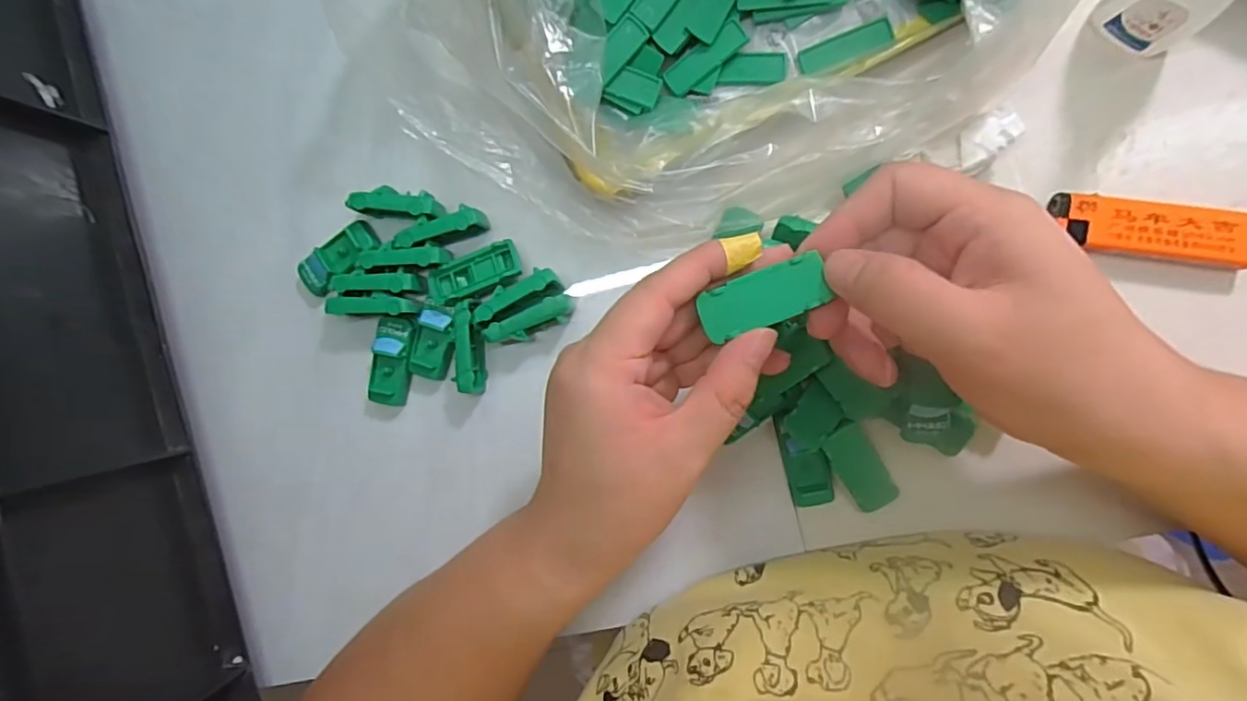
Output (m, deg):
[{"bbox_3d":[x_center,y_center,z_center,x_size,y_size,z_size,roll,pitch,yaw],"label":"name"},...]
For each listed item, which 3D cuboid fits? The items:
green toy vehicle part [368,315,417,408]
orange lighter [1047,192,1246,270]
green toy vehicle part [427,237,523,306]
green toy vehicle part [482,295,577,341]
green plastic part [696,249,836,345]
[{"bbox_3d":[-0.120,0.006,0.312,0.021,0.013,0.046,11,97,7],"label":"green toy vehicle part"},{"bbox_3d":[0.227,-0.051,0.259,0.079,0.015,0.024,9,96,7],"label":"orange lighter"},{"bbox_3d":[-0.074,-0.039,0.302,0.048,0.016,0.021,-20,92,9],"label":"green toy vehicle part"},{"bbox_3d":[-0.044,-0.014,0.296,0.044,0.023,0.013,-23,92,9],"label":"green toy vehicle part"},{"bbox_3d":[0.050,-0.018,0.212,0.042,0.004,0.018,-20,89,4],"label":"green plastic part"}]

